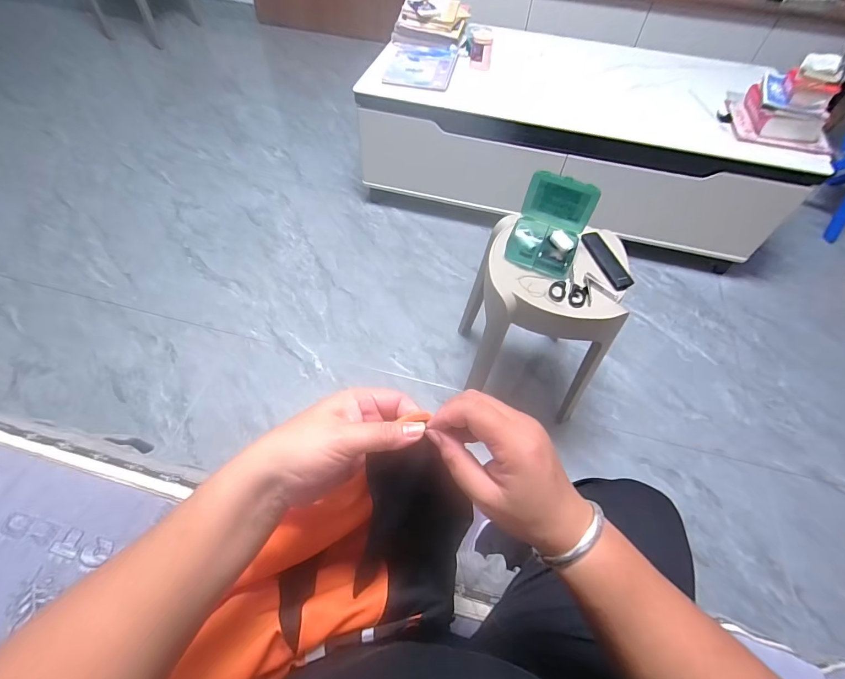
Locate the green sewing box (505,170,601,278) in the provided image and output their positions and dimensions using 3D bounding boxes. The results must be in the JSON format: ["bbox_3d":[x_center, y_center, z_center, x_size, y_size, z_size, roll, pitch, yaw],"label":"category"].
[{"bbox_3d":[0.252,-0.225,0.766,0.133,0.127,0.134,20,57,11],"label":"green sewing box"}]

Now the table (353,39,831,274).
[{"bbox_3d":[0.532,-0.729,1.484,1.382,0.419,0.525,13,56,6],"label":"table"}]

